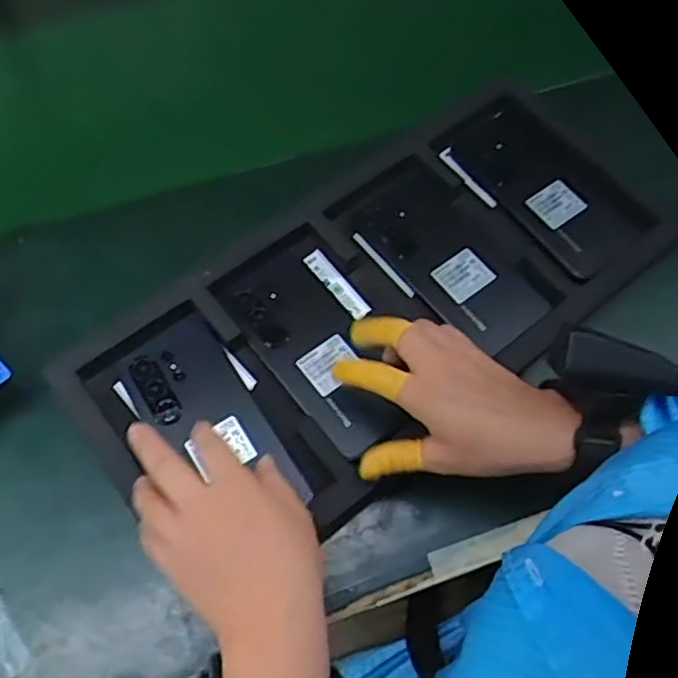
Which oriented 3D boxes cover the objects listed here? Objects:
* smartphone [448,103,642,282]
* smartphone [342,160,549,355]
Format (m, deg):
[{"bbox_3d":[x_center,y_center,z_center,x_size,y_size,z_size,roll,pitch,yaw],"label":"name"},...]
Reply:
[{"bbox_3d":[0.178,-0.130,0.560,0.086,0.014,0.161,-33,67,-16],"label":"smartphone"},{"bbox_3d":[0.090,-0.066,0.535,0.082,0.012,0.162,-34,67,-16],"label":"smartphone"}]

